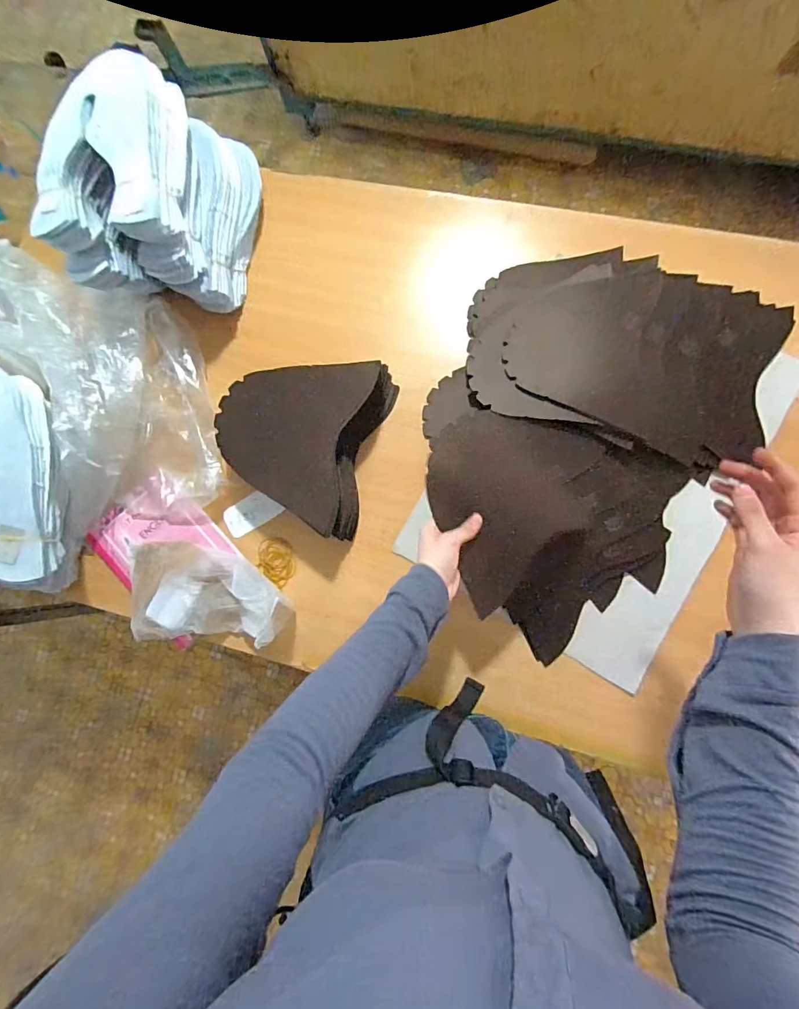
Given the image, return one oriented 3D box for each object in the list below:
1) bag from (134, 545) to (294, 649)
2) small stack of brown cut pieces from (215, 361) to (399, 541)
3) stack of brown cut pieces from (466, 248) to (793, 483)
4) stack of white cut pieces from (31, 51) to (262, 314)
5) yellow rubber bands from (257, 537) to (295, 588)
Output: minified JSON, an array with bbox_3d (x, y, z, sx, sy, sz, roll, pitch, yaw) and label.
[{"bbox_3d":[-0.292,0.132,0.691,0.250,0.099,0.141,0,83,7],"label":"bag"},{"bbox_3d":[-0.149,-0.106,0.686,0.223,0.086,0.260,17,85,9],"label":"small stack of brown cut pieces"},{"bbox_3d":[0.315,-0.221,0.651,0.426,0.036,0.266,20,86,9],"label":"stack of brown cut pieces"},{"bbox_3d":[-0.367,-0.463,0.691,0.220,0.211,0.276,7,84,8],"label":"stack of white cut pieces"},{"bbox_3d":[-0.198,0.092,0.729,0.062,0.010,0.076,0,83,7],"label":"yellow rubber bands"}]

